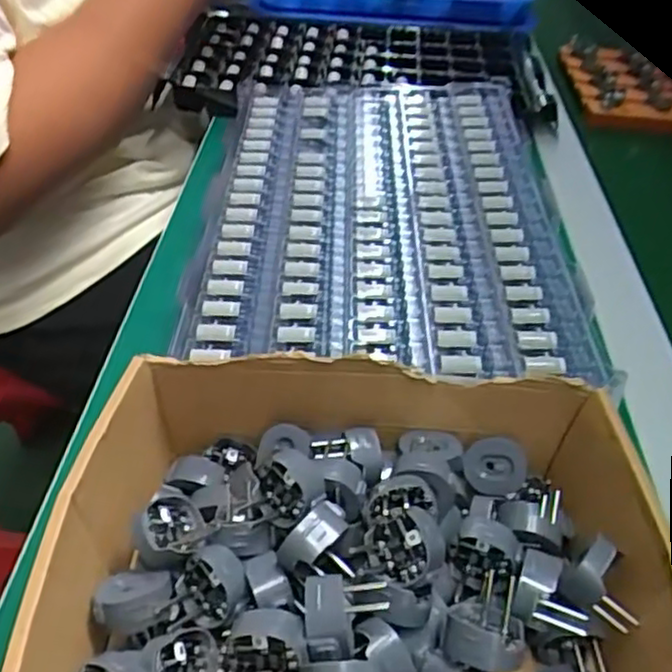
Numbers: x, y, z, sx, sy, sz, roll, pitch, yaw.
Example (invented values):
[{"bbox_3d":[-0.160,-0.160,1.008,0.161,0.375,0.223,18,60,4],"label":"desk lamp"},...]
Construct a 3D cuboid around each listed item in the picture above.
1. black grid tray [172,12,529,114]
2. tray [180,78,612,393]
[{"bbox_3d":[0.011,-0.280,0.700,0.340,0.032,0.197,7,45,1],"label":"black grid tray"},{"bbox_3d":[0.029,-0.096,0.484,0.224,0.014,0.341,-1,43,1],"label":"tray"}]

